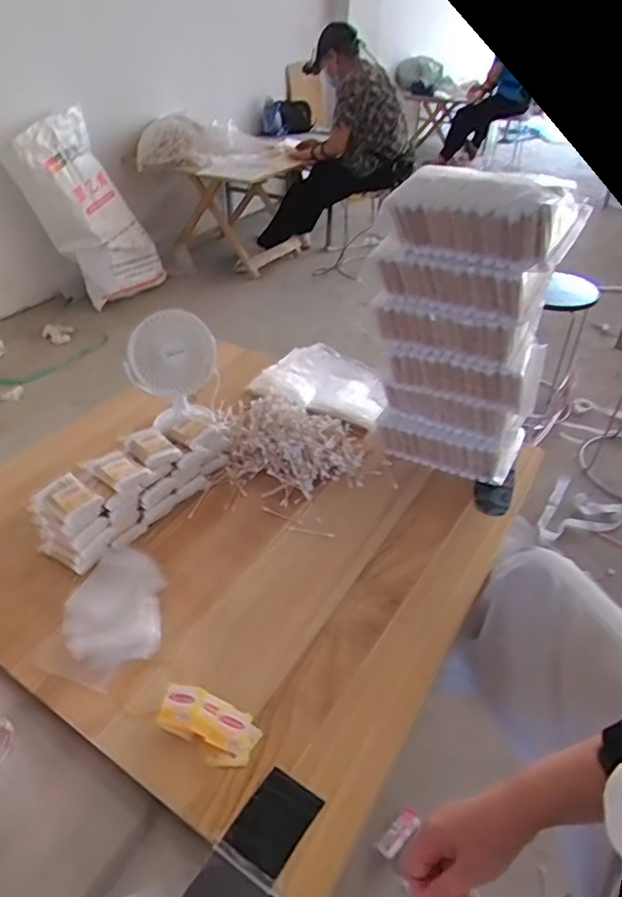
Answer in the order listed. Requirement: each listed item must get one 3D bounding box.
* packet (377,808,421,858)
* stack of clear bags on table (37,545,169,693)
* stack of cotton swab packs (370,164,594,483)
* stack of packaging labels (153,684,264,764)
[{"bbox_3d":[0.151,0.655,0.958,0.084,0.015,0.031,-31,48,-34],"label":"packet"},{"bbox_3d":[-0.254,0.210,0.735,0.142,0.008,0.190,12,40,13],"label":"stack of clear bags on table"},{"bbox_3d":[0.215,-0.155,0.823,0.227,0.452,0.115,23,44,25],"label":"stack of cotton swab packs"},{"bbox_3d":[-0.113,0.302,0.616,0.112,0.013,0.059,26,43,8],"label":"stack of packaging labels"}]

